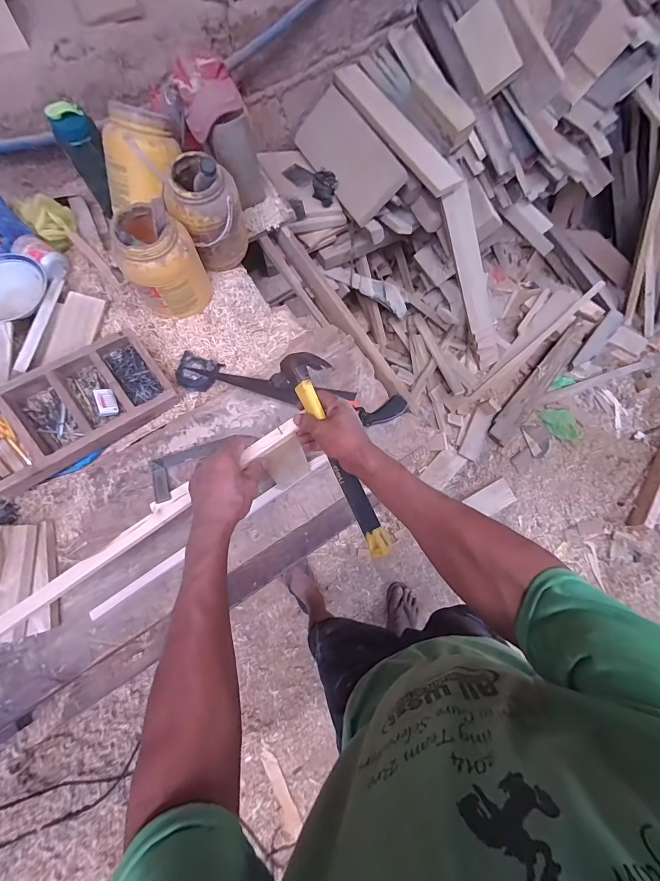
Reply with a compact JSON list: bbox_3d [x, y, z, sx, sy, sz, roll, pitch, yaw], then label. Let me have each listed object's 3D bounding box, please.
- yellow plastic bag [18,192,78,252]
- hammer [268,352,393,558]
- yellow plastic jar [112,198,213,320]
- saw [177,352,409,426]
[{"bbox_3d":[-0.686,-0.546,0.868,0.100,0.069,0.124,-38,74,-10],"label":"yellow plastic bag"},{"bbox_3d":[0.008,0.019,0.538,0.075,0.086,0.326,-24,86,-6],"label":"hammer"},{"bbox_3d":[-0.367,-0.396,0.785,0.141,0.230,0.139,-1,71,2],"label":"yellow plastic jar"},{"bbox_3d":[-0.099,-0.112,0.813,0.536,0.037,0.089,12,72,7],"label":"saw"}]

